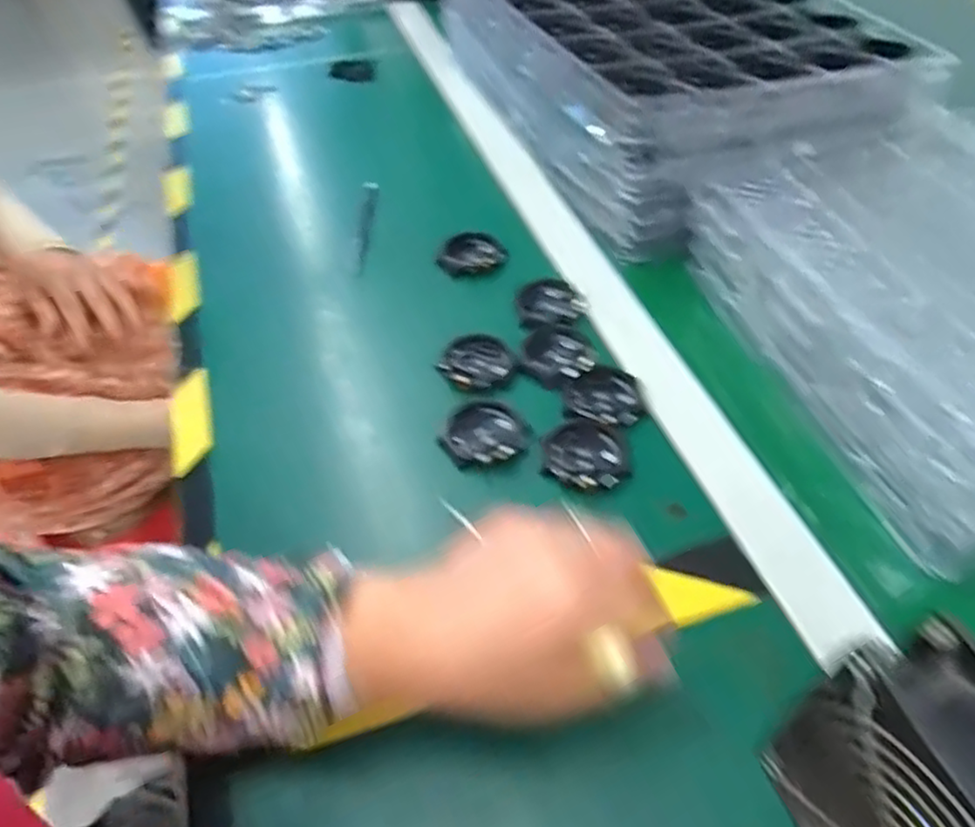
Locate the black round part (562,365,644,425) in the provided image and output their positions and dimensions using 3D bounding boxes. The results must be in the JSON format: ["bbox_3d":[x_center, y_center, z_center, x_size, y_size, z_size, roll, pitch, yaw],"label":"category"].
[{"bbox_3d":[0.078,-0.011,0.464,0.050,0.016,0.043,10,48,10],"label":"black round part"}]

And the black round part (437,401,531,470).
[{"bbox_3d":[-0.002,0.013,0.446,0.053,0.016,0.057,0,47,0],"label":"black round part"}]

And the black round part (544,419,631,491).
[{"bbox_3d":[0.061,0.026,0.431,0.052,0.014,0.054,0,47,0],"label":"black round part"}]

